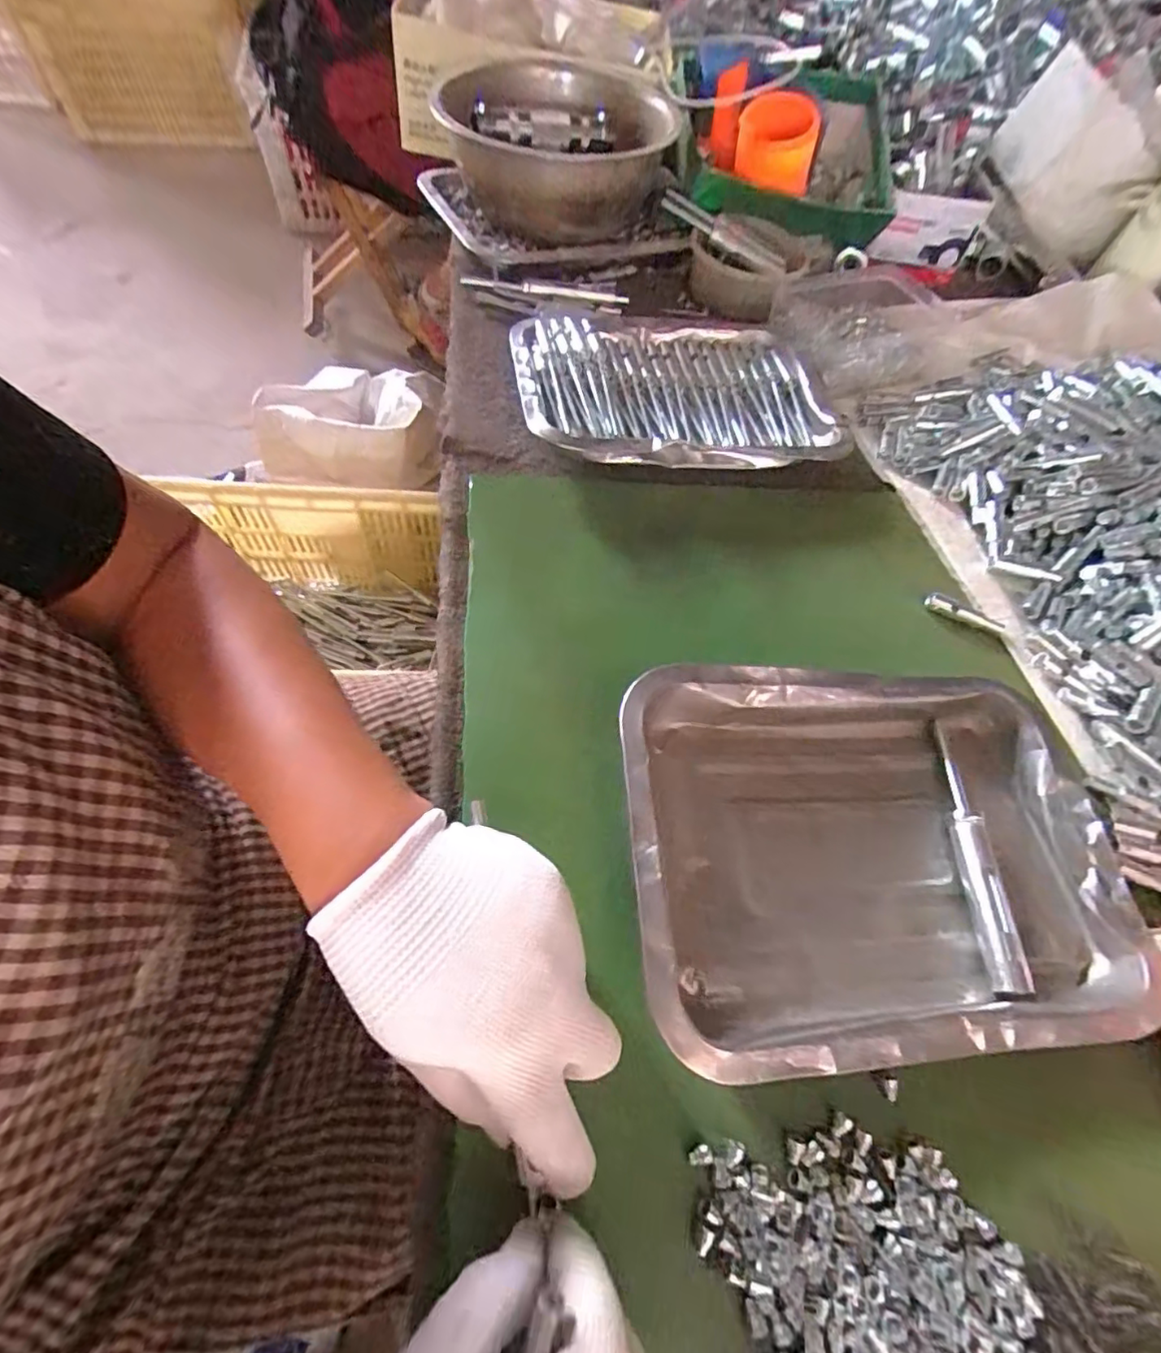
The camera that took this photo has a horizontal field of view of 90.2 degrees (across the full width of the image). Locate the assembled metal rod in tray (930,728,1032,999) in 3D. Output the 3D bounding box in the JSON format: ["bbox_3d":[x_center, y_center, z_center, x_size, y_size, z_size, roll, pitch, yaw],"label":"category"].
[{"bbox_3d":[0.210,0.092,0.310,0.014,0.017,0.141,8,61,-3],"label":"assembled metal rod in tray"}]

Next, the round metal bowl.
[{"bbox_3d":[-0.023,-0.532,0.576,0.213,0.085,0.258,13,60,0],"label":"round metal bowl"}]

